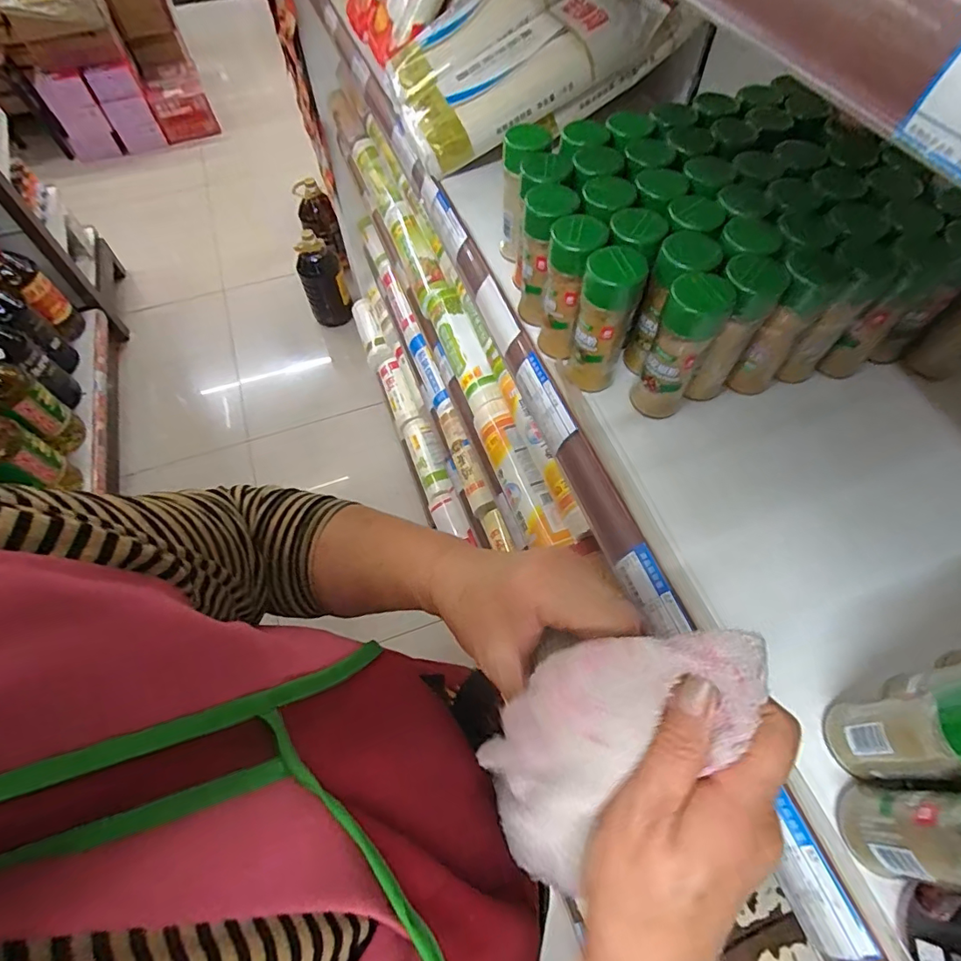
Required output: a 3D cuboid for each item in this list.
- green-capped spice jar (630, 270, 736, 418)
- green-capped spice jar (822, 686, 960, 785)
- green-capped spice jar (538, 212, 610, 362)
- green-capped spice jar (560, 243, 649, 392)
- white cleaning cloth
[{"bbox_3d":[0.146,-0.095,0.374,0.039,0.105,0.043,25,64,14],"label":"green-capped spice jar"},{"bbox_3d":[0.218,0.122,0.243,0.040,0.104,0.038,0,60,1],"label":"green-capped spice jar"},{"bbox_3d":[0.072,-0.148,0.400,0.042,0.104,0.038,-39,67,-19],"label":"green-capped spice jar"},{"bbox_3d":[0.091,-0.119,0.382,0.040,0.103,0.043,0,60,1],"label":"green-capped spice jar"},{"bbox_3d":[0.057,0.115,0.230,0.123,0.082,0.072,-39,67,-19],"label":"white cleaning cloth"}]

